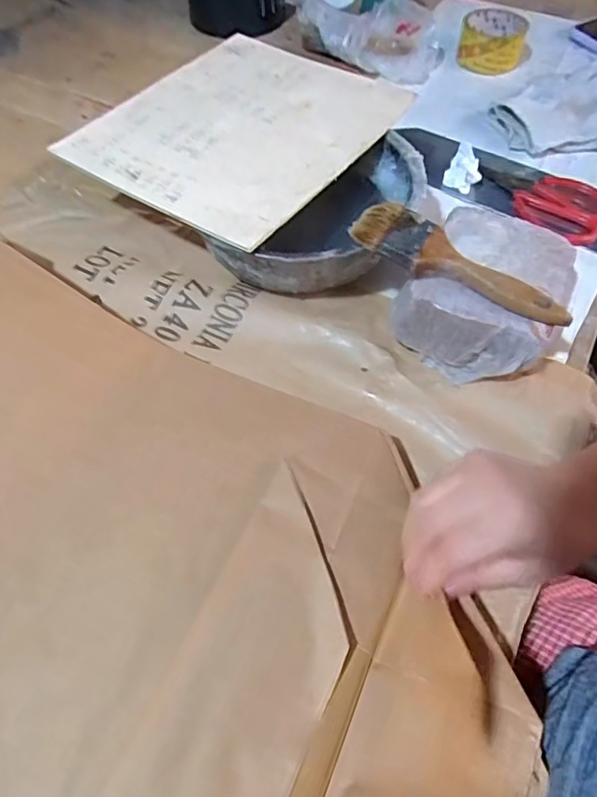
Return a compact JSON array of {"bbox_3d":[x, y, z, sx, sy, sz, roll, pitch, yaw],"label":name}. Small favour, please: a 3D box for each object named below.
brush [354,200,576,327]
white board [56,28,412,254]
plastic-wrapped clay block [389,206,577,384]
[{"bbox_3d":[0.122,-0.102,0.406,0.171,0.016,0.042,31,80,10],"label":"brush"},{"bbox_3d":[-0.054,-0.268,0.513,0.239,0.009,0.283,29,60,18],"label":"white board"},{"bbox_3d":[0.158,-0.090,0.452,0.118,0.061,0.144,29,60,18],"label":"plastic-wrapped clay block"}]

